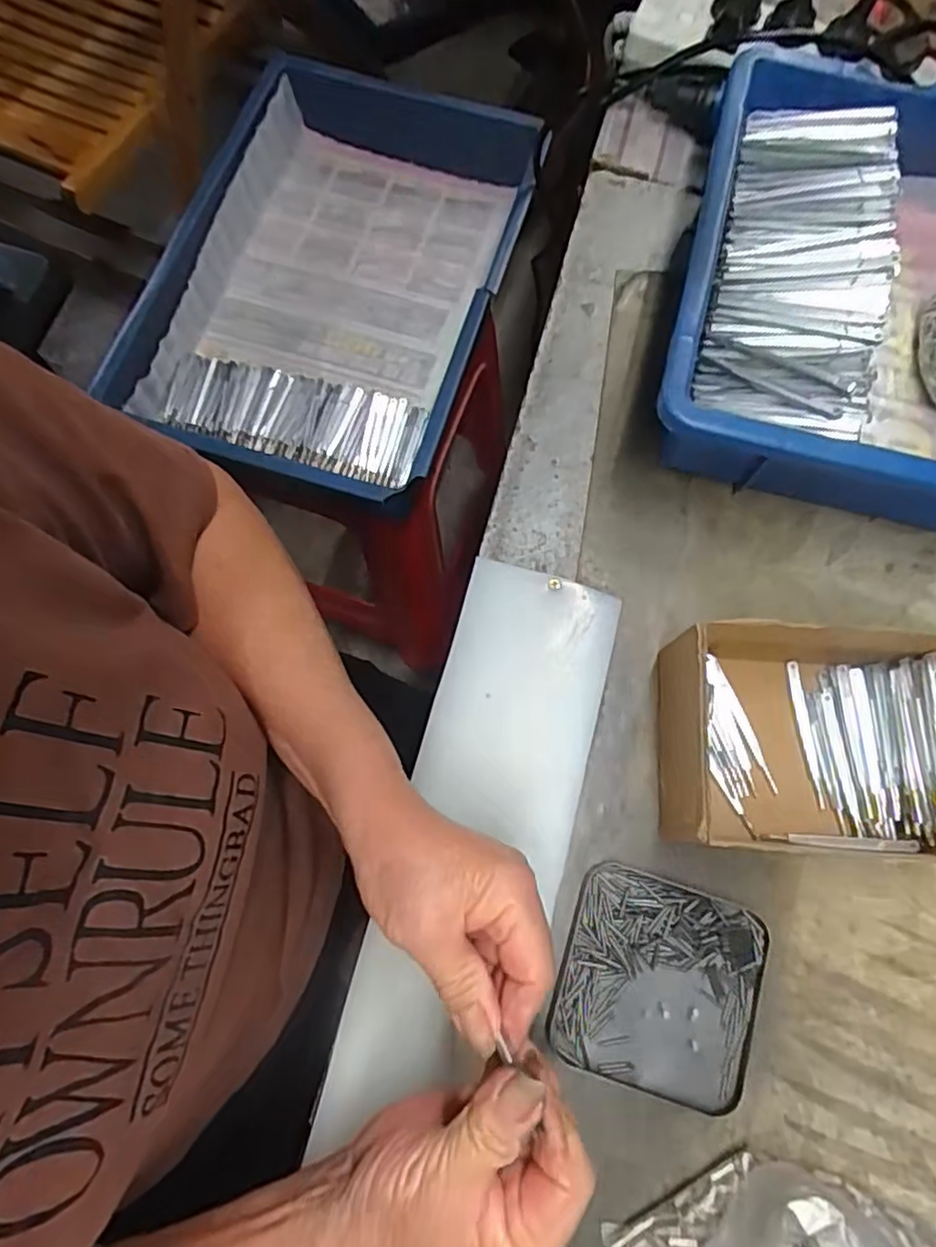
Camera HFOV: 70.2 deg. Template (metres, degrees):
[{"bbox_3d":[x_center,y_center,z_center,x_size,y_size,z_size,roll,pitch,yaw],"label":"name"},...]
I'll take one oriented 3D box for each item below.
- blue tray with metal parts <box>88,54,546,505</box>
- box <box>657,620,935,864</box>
[{"bbox_3d":[-0.119,-0.306,0.607,0.281,0.098,0.382,19,76,5],"label":"blue tray with metal parts"},{"bbox_3d":[0.181,0.064,0.357,0.166,0.070,0.114,4,75,2],"label":"box"}]

